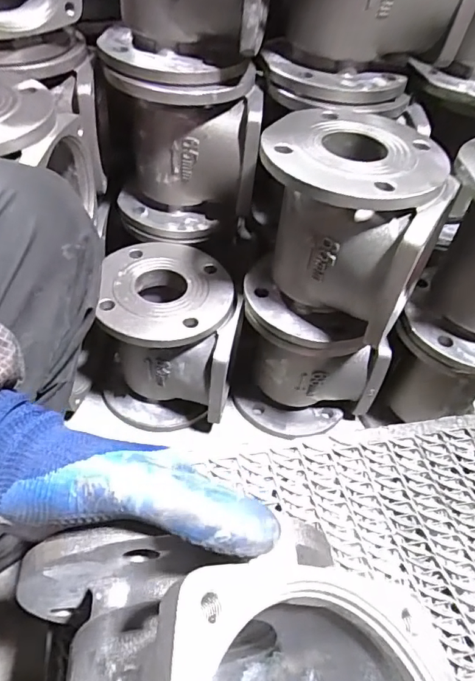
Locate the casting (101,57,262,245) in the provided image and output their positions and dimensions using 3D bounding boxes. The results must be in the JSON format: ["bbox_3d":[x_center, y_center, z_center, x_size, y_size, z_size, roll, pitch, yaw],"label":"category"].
[{"bbox_3d":[-0.078,-0.271,0.662,0.178,0.203,0.202,-2,48,-8],"label":"casting"}]

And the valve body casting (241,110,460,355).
[{"bbox_3d":[0.109,-0.115,0.535,0.180,0.200,0.175,20,49,12],"label":"valve body casting"}]

